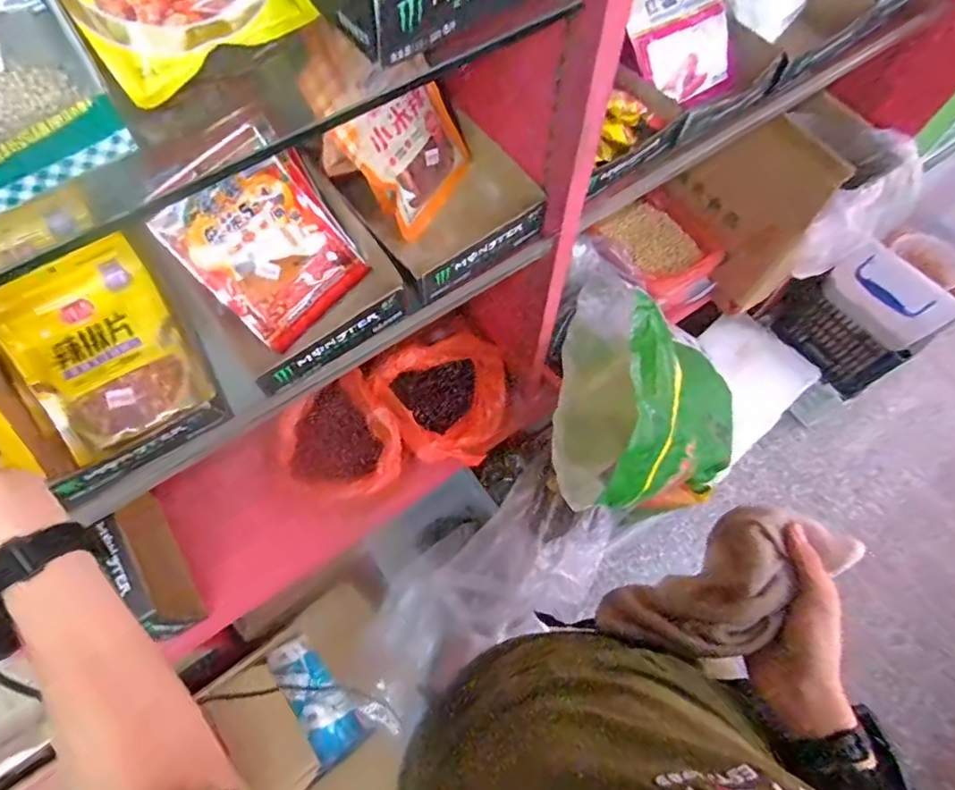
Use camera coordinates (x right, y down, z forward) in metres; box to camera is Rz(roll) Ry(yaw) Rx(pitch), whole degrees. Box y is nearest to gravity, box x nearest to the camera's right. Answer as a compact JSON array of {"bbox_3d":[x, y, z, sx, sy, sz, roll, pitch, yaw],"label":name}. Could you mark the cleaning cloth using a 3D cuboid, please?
[{"bbox_3d":[0.193,0.174,0.477,0.074,0.245,0.088,-5,61,-42],"label":"cleaning cloth"}]

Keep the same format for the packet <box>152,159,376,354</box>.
[{"bbox_3d":[-0.218,-0.154,0.573,0.145,0.013,0.164,-49,114,-19],"label":"packet"}]

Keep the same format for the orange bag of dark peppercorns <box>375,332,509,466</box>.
[{"bbox_3d":[-0.049,0.002,0.956,0.213,0.120,0.179,-28,70,-11],"label":"orange bag of dark peppercorns"}]

